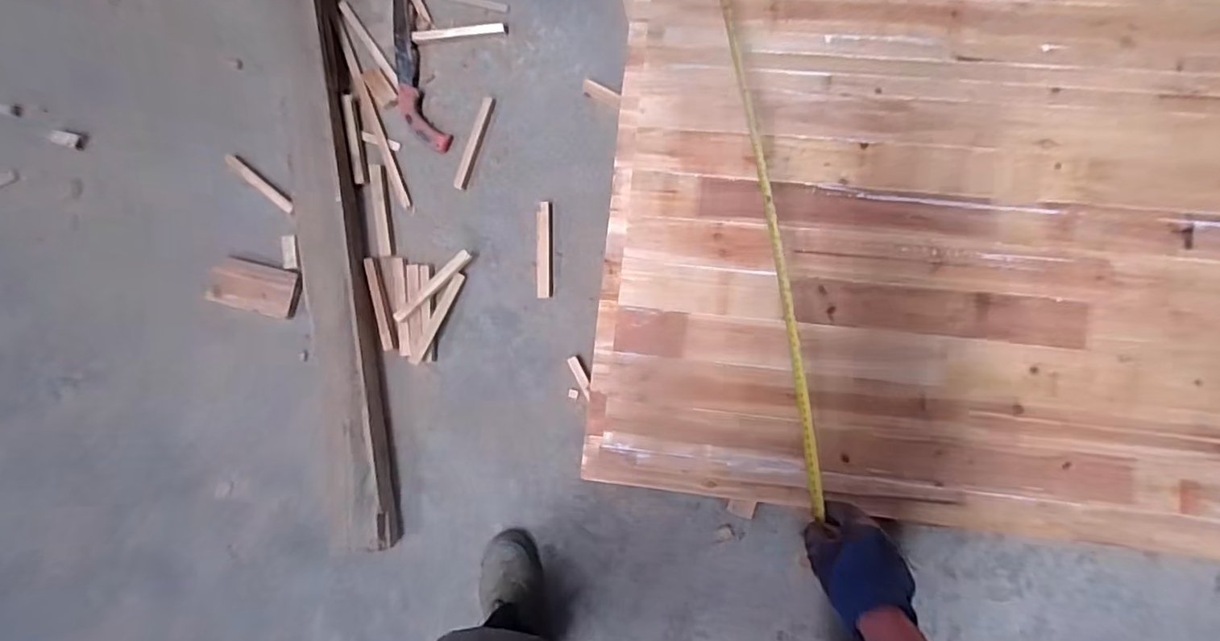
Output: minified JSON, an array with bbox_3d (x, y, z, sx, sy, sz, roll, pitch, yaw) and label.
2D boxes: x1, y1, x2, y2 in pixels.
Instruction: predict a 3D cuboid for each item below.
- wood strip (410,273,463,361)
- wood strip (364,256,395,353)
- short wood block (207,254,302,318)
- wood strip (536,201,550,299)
[{"bbox_3d":[-0.312,-0.003,1.020,0.020,0.008,0.177,26,88,7],"label":"wood strip"},{"bbox_3d":[-0.418,-0.032,1.024,0.022,0.015,0.171,-14,84,4],"label":"wood strip"},{"bbox_3d":[-0.658,-0.062,1.049,0.177,0.018,0.088,13,85,8],"label":"short wood block"},{"bbox_3d":[-0.120,-0.127,1.017,0.024,0.023,0.174,-2,85,5],"label":"wood strip"}]

